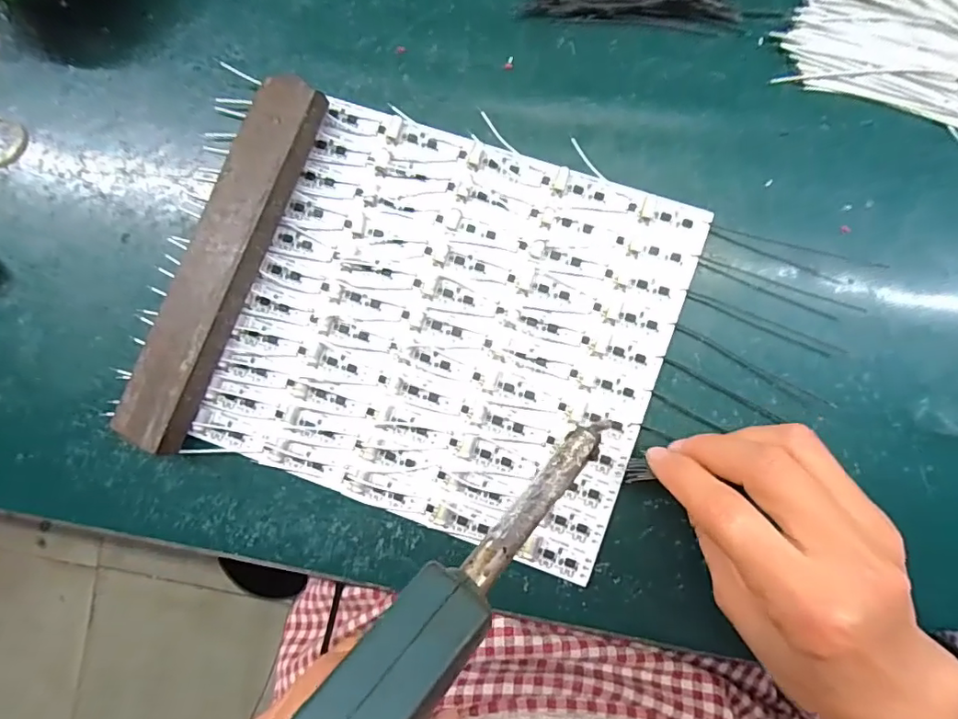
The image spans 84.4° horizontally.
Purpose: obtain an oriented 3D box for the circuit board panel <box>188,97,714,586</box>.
[{"bbox_3d":[-0.013,-0.016,0.273,0.211,0.009,0.193,20,89,6],"label":"circuit board panel"}]

